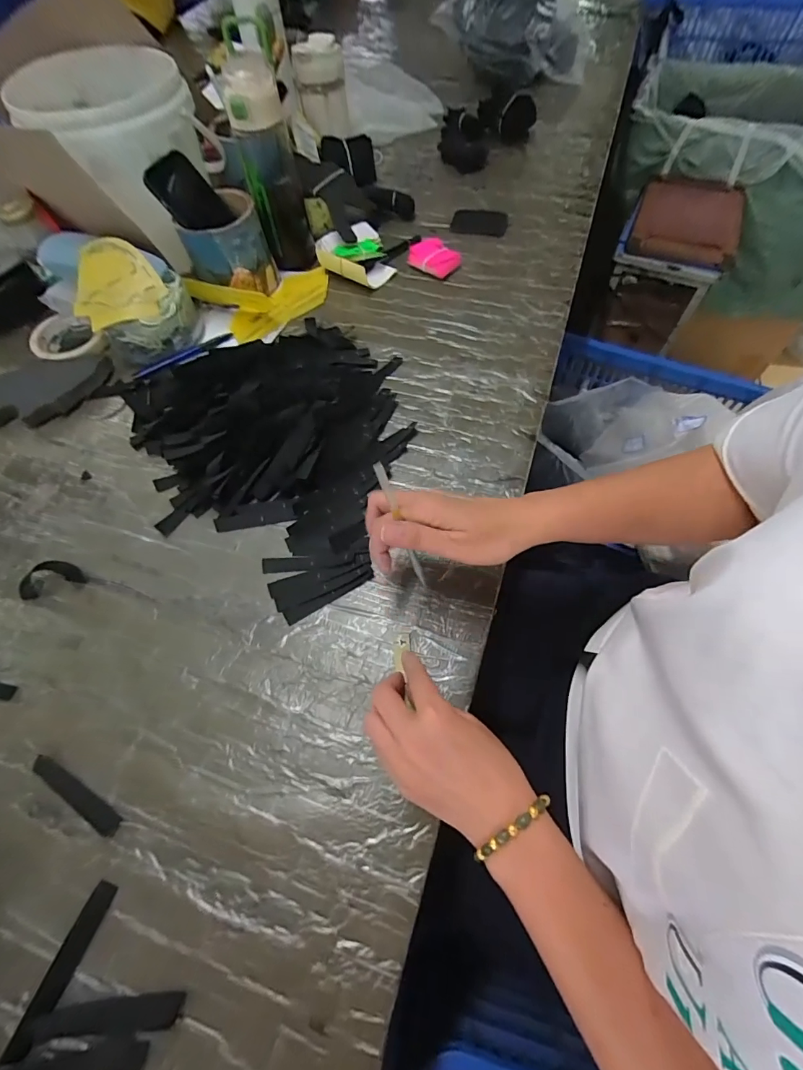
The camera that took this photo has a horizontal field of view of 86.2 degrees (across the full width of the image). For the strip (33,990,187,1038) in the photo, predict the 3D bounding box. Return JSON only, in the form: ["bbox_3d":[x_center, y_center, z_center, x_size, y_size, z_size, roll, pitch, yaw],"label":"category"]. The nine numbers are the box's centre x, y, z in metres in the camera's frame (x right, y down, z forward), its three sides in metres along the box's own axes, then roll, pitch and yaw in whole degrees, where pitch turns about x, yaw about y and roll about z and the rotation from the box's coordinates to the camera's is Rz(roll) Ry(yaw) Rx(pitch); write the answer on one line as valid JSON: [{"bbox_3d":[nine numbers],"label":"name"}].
[{"bbox_3d":[-0.185,0.306,0.274,0.091,0.004,0.016,-5,62,0],"label":"strip"}]

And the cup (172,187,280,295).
[{"bbox_3d":[-0.241,-0.396,0.595,0.104,0.104,0.105,-1,62,2],"label":"cup"}]

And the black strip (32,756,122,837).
[{"bbox_3d":[-0.256,0.203,0.337,0.092,0.004,0.015,25,66,15],"label":"black strip"}]

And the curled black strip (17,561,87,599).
[{"bbox_3d":[-0.348,0.040,0.427,0.060,0.007,0.035,-17,62,-7],"label":"curled black strip"}]

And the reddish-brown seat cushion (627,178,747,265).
[{"bbox_3d":[0.686,-0.757,1.023,0.231,0.048,0.316,20,64,13],"label":"reddish-brown seat cushion"}]

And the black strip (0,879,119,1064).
[{"bbox_3d":[-0.226,0.287,0.286,0.018,0.006,0.091,18,64,12],"label":"black strip"}]

